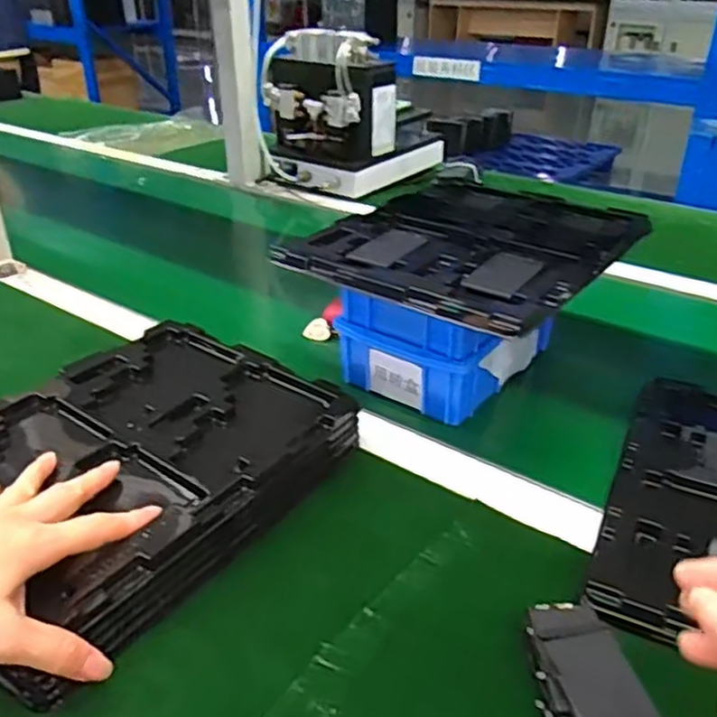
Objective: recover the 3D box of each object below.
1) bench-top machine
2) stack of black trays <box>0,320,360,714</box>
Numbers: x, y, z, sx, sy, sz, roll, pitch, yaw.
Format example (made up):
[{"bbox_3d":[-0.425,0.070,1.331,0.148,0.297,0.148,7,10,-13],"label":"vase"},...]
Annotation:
[{"bbox_3d":[-0.002,-0.400,1.142,0.279,0.239,0.179,-25,38,-37],"label":"bench-top machine"},{"bbox_3d":[-0.161,0.074,0.486,0.220,0.053,0.281,21,35,32],"label":"stack of black trays"}]

